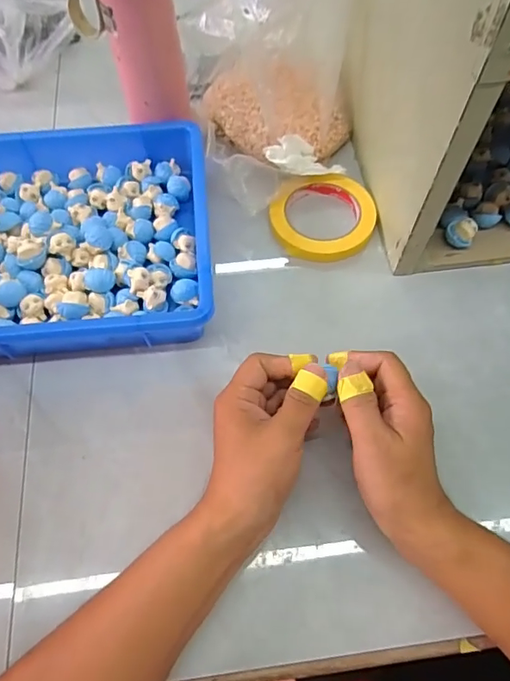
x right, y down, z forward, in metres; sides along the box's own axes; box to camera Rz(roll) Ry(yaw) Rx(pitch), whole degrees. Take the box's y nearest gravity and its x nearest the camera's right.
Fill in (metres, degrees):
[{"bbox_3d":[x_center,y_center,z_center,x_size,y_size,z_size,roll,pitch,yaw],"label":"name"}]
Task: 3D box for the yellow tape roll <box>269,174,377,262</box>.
[{"bbox_3d":[0.072,-0.128,0.522,0.110,0.016,0.106,0,63,0],"label":"yellow tape roll"}]

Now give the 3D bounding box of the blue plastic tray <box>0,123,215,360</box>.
[{"bbox_3d":[-0.229,-0.098,0.482,0.365,0.048,0.245,-5,63,-2],"label":"blue plastic tray"}]

